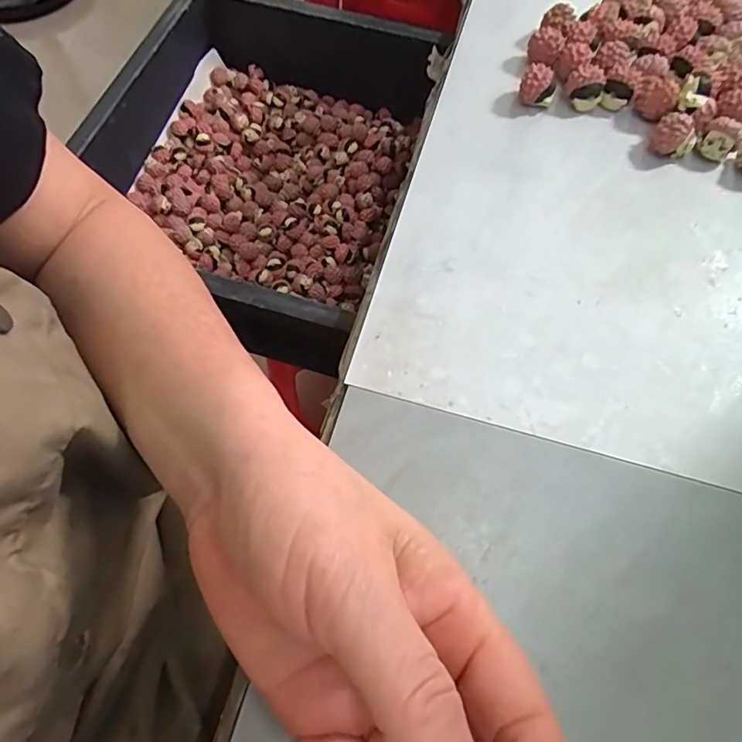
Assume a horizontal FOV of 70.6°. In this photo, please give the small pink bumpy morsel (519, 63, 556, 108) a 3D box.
[{"bbox_3d":[0.093,-0.158,0.293,0.019,0.022,0.012,15,65,8],"label":"small pink bumpy morsel"}]

